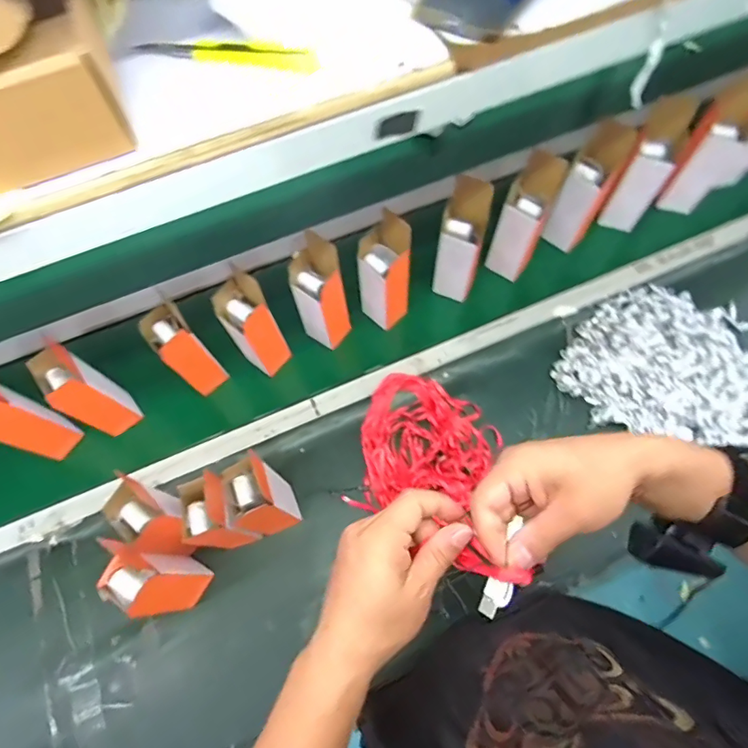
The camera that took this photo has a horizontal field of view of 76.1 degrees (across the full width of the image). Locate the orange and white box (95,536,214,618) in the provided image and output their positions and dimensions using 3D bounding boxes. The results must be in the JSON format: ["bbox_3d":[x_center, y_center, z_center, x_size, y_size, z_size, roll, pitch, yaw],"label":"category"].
[{"bbox_3d":[-0.298,0.284,0.664,0.087,0.194,0.068,31,73,13],"label":"orange and white box"}]

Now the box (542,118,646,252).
[{"bbox_3d":[0.387,-0.336,0.876,0.080,0.228,0.089,33,74,13],"label":"box"}]

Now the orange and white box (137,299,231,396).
[{"bbox_3d":[-0.314,-0.036,0.802,0.063,0.184,0.083,-38,72,-12],"label":"orange and white box"}]

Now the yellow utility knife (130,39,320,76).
[{"bbox_3d":[-0.117,-0.257,0.383,0.143,0.019,0.014,9,68,5],"label":"yellow utility knife"}]

